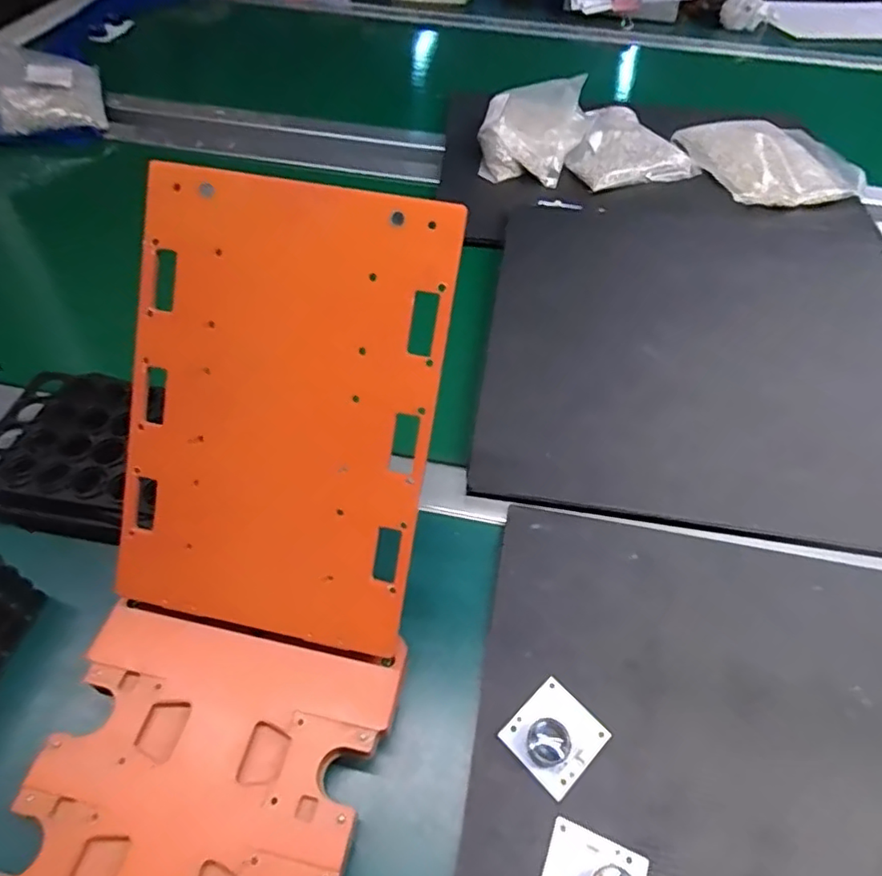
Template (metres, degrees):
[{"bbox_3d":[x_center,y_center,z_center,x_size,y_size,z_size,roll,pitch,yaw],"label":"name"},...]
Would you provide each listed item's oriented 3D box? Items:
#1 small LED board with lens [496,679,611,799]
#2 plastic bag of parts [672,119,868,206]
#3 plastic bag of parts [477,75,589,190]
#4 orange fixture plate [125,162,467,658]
[{"bbox_3d":[0.064,0.162,0.327,0.048,0.018,0.045,-36,60,-26],"label":"small LED board with lens"},{"bbox_3d":[0.395,-0.339,0.710,0.173,0.034,0.166,-14,54,-12],"label":"plastic bag of parts"},{"bbox_3d":[0.108,-0.376,0.721,0.122,0.049,0.167,15,53,10],"label":"plastic bag of parts"},{"bbox_3d":[-0.083,-0.009,0.309,0.152,0.231,0.011,10,10,5],"label":"orange fixture plate"}]

